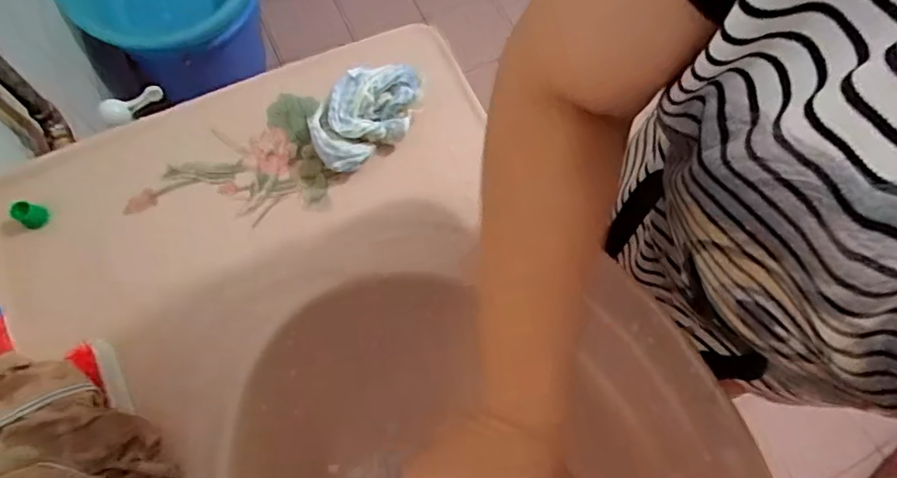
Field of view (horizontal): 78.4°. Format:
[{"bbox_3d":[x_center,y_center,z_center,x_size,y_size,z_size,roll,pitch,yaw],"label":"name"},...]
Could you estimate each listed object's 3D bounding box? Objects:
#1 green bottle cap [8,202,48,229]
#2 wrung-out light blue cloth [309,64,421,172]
[{"bbox_3d":[-0.331,-0.020,0.434,0.015,0.020,0.018,24,69,5],"label":"green bottle cap"},{"bbox_3d":[-0.065,-0.101,0.453,0.104,0.043,0.057,-36,77,-14],"label":"wrung-out light blue cloth"}]

